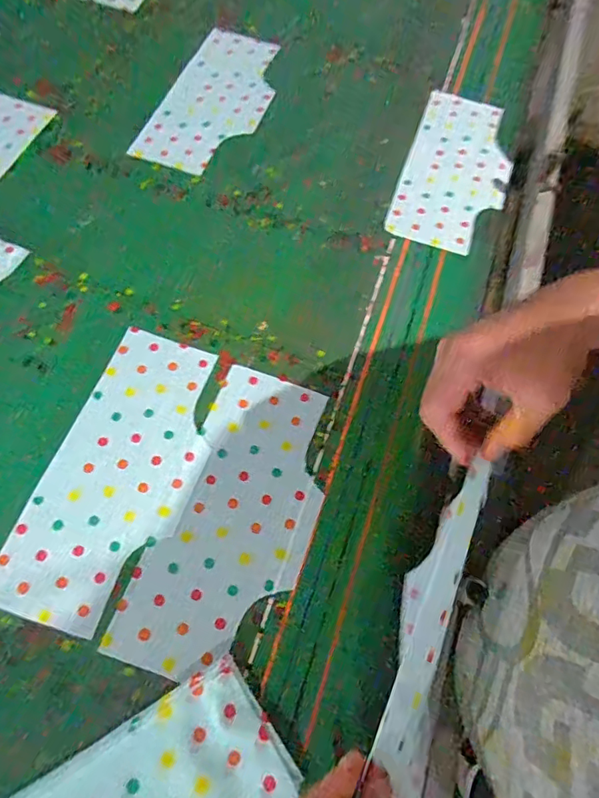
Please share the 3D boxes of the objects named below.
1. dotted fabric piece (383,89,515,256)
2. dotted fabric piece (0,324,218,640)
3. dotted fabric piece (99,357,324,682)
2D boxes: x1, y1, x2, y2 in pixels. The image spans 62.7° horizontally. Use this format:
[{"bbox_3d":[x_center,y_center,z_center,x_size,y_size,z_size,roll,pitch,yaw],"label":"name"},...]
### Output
[{"bbox_3d":[0.213,-0.312,0.661,0.135,0.011,0.286,19,63,4],"label":"dotted fabric piece"},{"bbox_3d":[-0.165,0.064,0.465,0.133,0.008,0.281,18,67,6],"label":"dotted fabric piece"},{"bbox_3d":[-0.054,0.104,0.452,0.131,0.008,0.279,19,67,6],"label":"dotted fabric piece"}]

